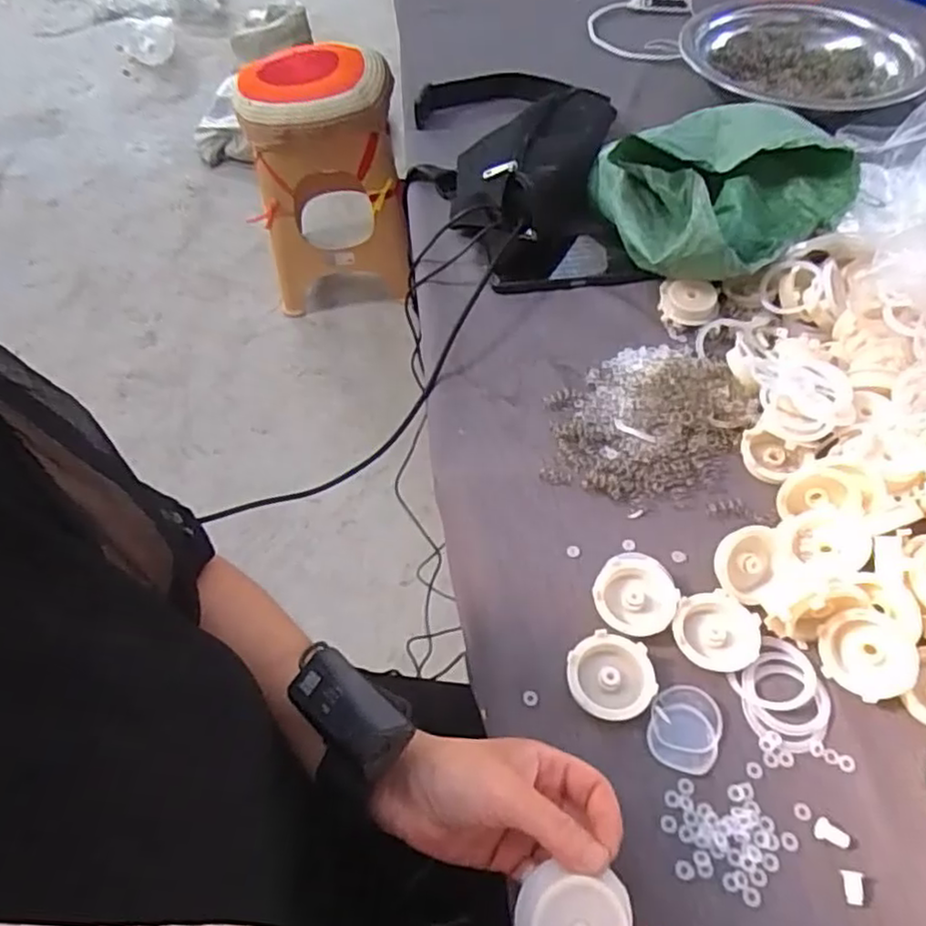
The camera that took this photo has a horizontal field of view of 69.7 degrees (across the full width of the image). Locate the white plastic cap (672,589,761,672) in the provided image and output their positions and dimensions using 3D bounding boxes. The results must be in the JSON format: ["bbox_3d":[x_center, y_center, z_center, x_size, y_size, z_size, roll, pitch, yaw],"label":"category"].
[{"bbox_3d":[0.170,0.112,0.445,0.054,0.015,0.051,-1,54,1],"label":"white plastic cap"}]

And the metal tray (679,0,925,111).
[{"bbox_3d":[0.432,-0.532,0.851,0.277,0.051,0.284,4,54,5],"label":"metal tray"}]

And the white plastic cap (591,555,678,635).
[{"bbox_3d":[0.120,0.092,0.460,0.053,0.019,0.060,37,63,25],"label":"white plastic cap"}]

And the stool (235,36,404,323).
[{"bbox_3d":[-0.308,-0.626,1.553,0.318,0.528,0.322,-9,54,-4],"label":"stool"}]

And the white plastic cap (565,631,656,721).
[{"bbox_3d":[0.095,0.137,0.428,0.054,0.015,0.051,-1,54,1],"label":"white plastic cap"}]

